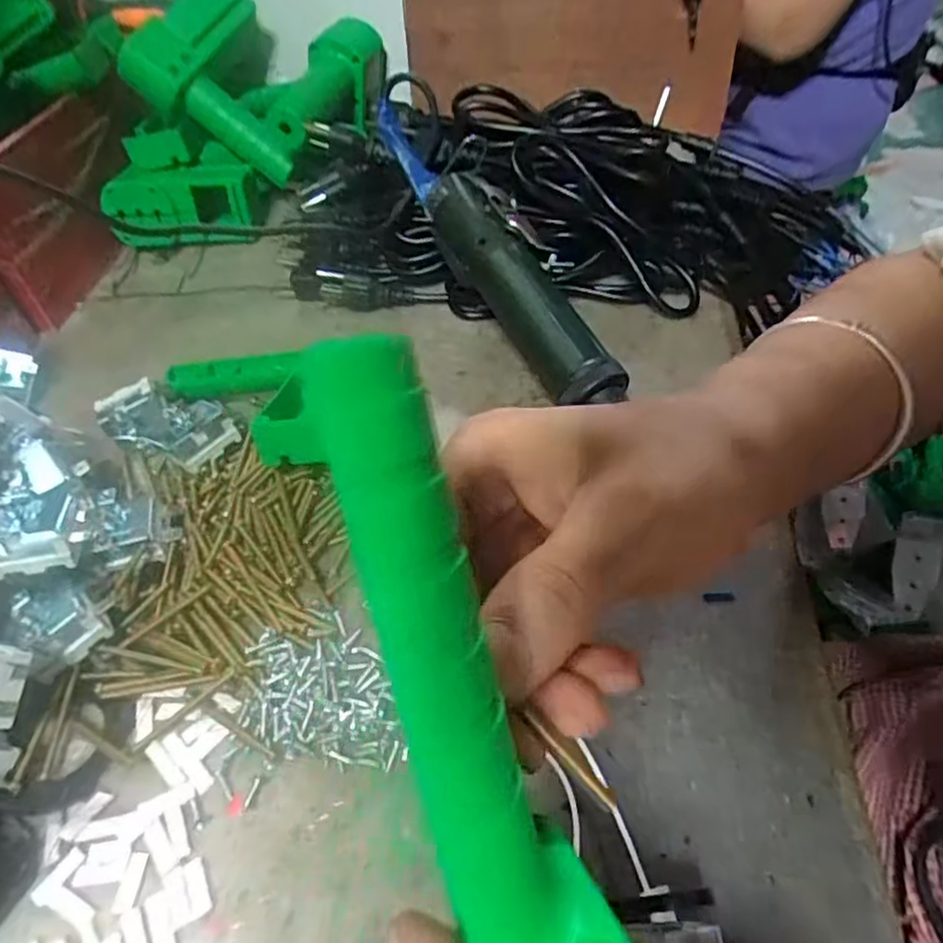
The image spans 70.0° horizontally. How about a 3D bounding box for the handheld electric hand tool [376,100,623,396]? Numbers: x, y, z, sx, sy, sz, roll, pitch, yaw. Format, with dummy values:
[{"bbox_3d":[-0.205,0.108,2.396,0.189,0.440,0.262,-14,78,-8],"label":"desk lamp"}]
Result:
[{"bbox_3d":[0.012,-0.131,0.419,0.041,0.049,0.247,-25,67,-17],"label":"handheld electric hand tool"}]

